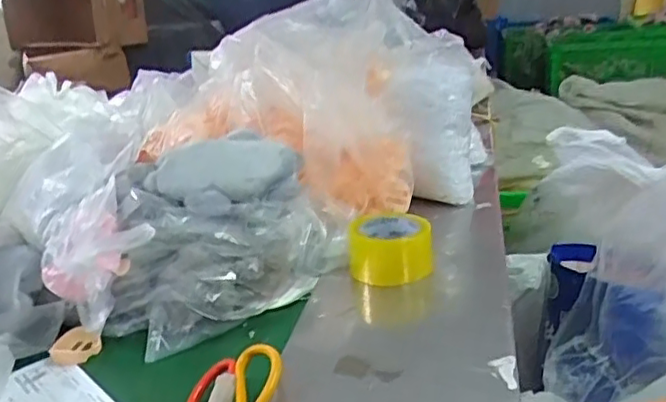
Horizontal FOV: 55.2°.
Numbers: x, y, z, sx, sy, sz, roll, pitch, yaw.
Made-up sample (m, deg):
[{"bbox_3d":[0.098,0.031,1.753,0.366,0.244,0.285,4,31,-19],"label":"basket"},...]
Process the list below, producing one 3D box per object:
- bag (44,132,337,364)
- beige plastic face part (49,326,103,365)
[{"bbox_3d":[-0.192,0.039,0.852,0.354,0.177,0.238,-17,24,-33],"label":"bag"},{"bbox_3d":[-0.302,0.169,0.749,0.055,0.024,0.042,-11,21,-17],"label":"beige plastic face part"}]

